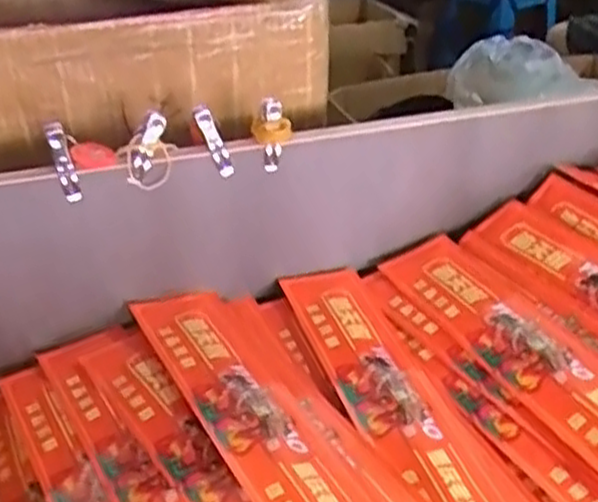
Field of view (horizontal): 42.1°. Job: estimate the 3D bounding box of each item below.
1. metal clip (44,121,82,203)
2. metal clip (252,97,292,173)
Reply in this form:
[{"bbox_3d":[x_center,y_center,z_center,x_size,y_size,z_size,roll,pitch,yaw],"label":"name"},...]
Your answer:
[{"bbox_3d":[-0.183,-0.068,0.603,0.017,0.065,0.019,-9,32,-13],"label":"metal clip"},{"bbox_3d":[-0.023,-0.097,0.645,0.031,0.058,0.020,0,31,-1],"label":"metal clip"}]

